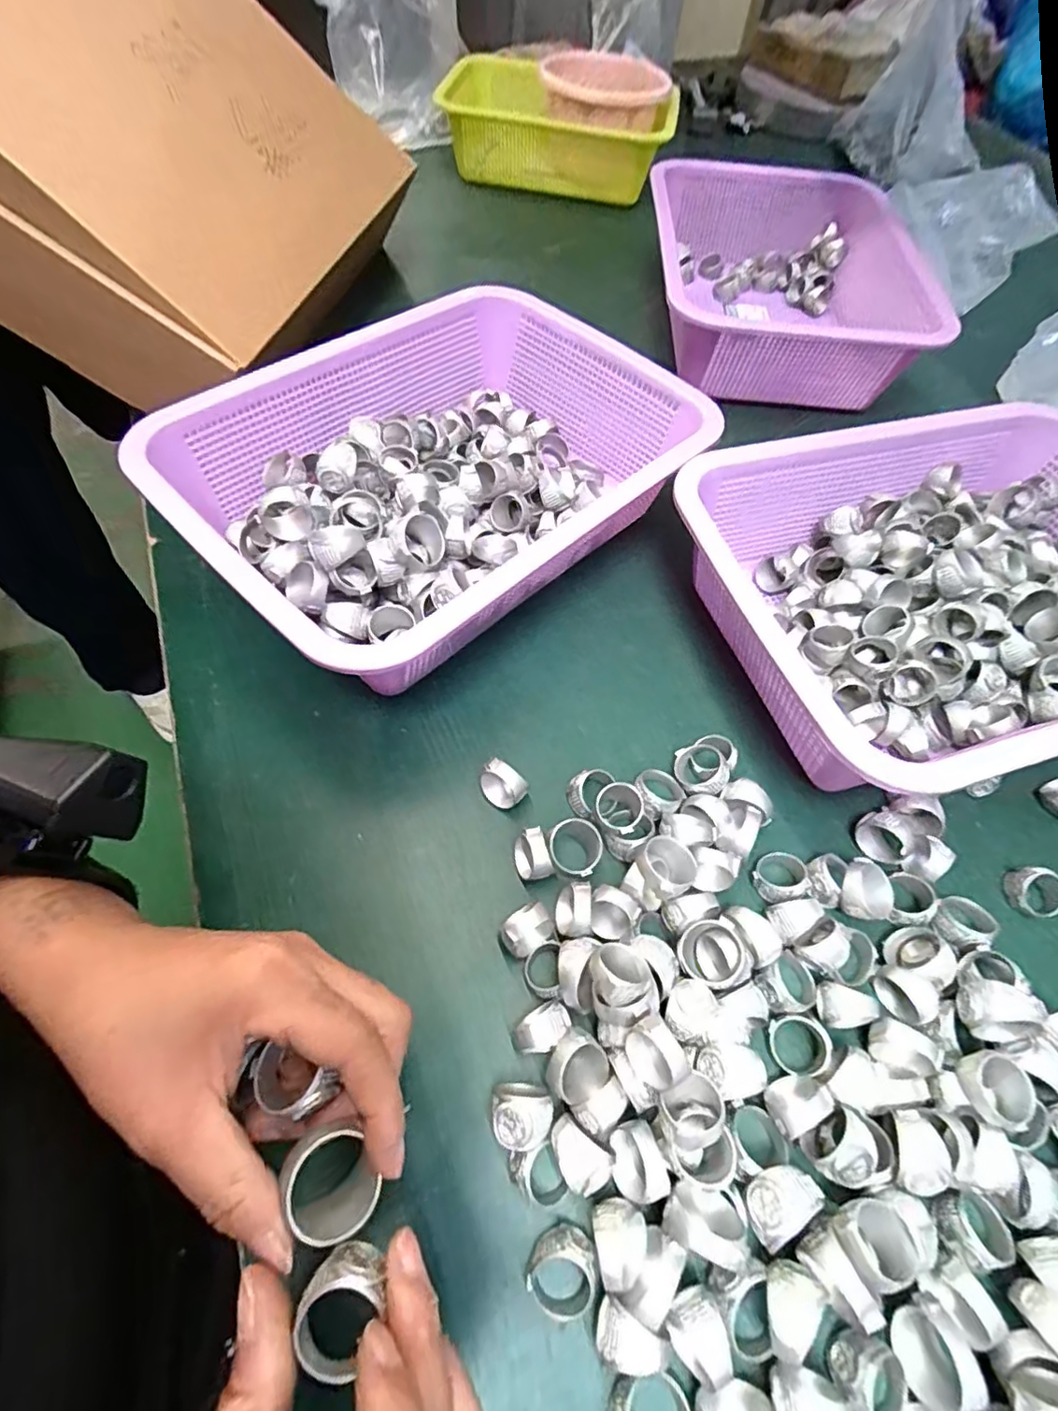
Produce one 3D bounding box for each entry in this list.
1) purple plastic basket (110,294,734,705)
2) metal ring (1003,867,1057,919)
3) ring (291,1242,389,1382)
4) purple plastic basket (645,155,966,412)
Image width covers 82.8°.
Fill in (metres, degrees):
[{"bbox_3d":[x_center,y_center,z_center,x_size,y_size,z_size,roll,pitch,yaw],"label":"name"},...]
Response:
[{"bbox_3d":[-0.048,-0.146,0.379,0.306,0.081,0.220,-40,69,-23],"label":"purple plastic basket"},{"bbox_3d":[0.259,0.096,0.307,0.027,0.013,0.025,21,90,8],"label":"metal ring"},{"bbox_3d":[-0.047,0.152,0.151,0.018,0.011,0.025,26,63,14],"label":"ring"},{"bbox_3d":[0.225,-0.386,0.550,0.218,0.081,0.281,5,59,0],"label":"purple plastic basket"}]

